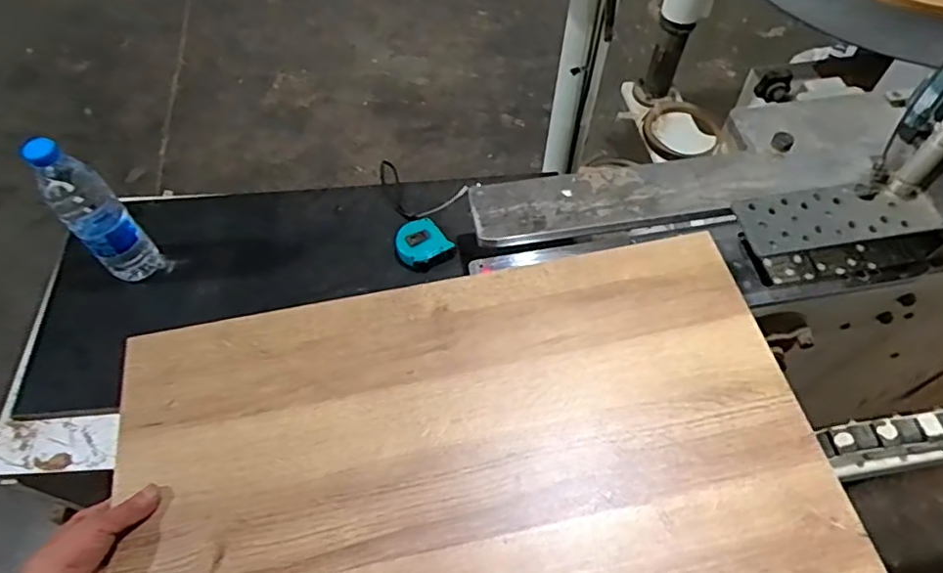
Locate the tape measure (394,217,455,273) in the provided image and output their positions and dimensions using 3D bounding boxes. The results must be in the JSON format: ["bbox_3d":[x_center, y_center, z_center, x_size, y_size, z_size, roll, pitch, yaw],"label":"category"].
[{"bbox_3d":[-0.067,-0.053,0.813,0.073,0.037,0.074,-28,63,-16],"label":"tape measure"}]

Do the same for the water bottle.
[{"bbox_3d":[-0.443,-0.084,0.700,0.070,0.216,0.062,38,66,20],"label":"water bottle"}]

